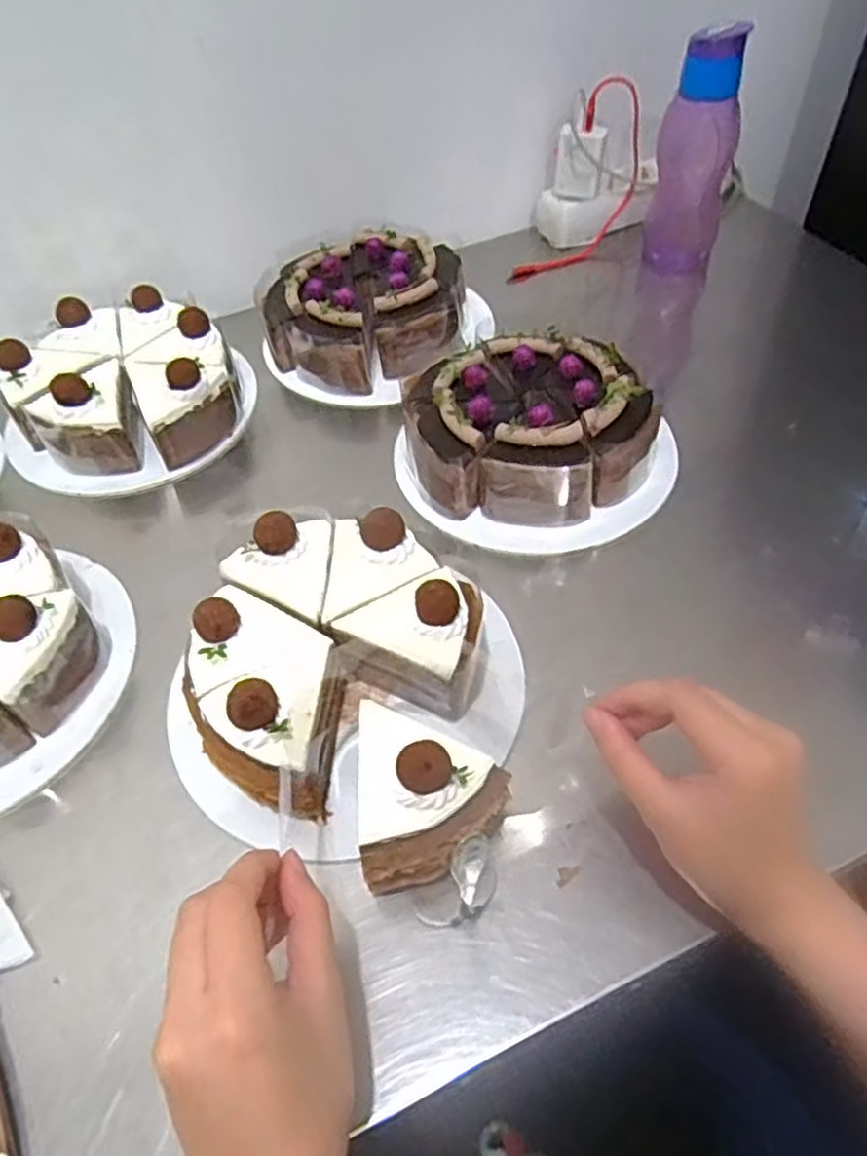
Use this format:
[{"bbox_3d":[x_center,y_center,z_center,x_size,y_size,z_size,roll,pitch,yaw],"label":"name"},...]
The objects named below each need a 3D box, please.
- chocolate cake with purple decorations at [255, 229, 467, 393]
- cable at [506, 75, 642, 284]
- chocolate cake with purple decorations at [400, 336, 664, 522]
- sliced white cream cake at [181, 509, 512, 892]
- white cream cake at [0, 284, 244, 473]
[{"bbox_3d":[-0.061,-0.235,0.657,0.178,0.063,0.141,-18,52,-10],"label":"chocolate cake with purple decorations"},{"bbox_3d":[0.152,-0.384,0.718,0.174,0.167,0.053,-38,58,-24],"label":"cable"},{"bbox_3d":[0.069,-0.111,0.549,0.182,0.064,0.147,6,51,9],"label":"chocolate cake with purple decorations"},{"bbox_3d":[-0.051,0.061,0.415,0.159,0.072,0.205,-6,50,0],"label":"sliced white cream cake"},{"bbox_3d":[-0.254,-0.155,0.605,0.177,0.072,0.166,-22,52,-13],"label":"white cream cake"}]

